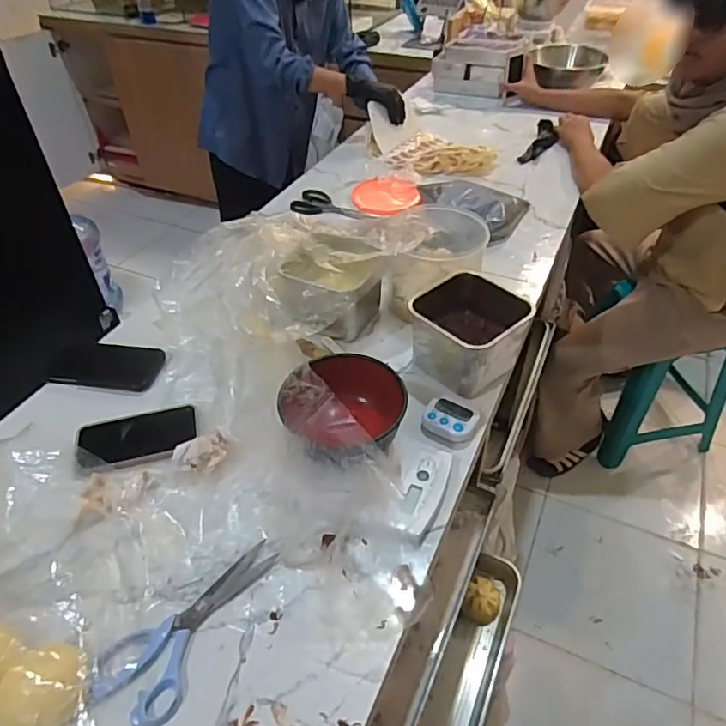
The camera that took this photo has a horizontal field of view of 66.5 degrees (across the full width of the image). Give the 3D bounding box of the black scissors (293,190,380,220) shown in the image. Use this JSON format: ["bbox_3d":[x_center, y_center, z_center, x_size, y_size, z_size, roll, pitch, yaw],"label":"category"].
[{"bbox_3d":[-0.060,-0.319,1.145,0.193,0.013,0.088,24,49,25],"label":"black scissors"}]

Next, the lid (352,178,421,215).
[{"bbox_3d":[0.048,-0.358,1.179,0.138,0.006,0.153,-7,44,-5],"label":"lid"}]

